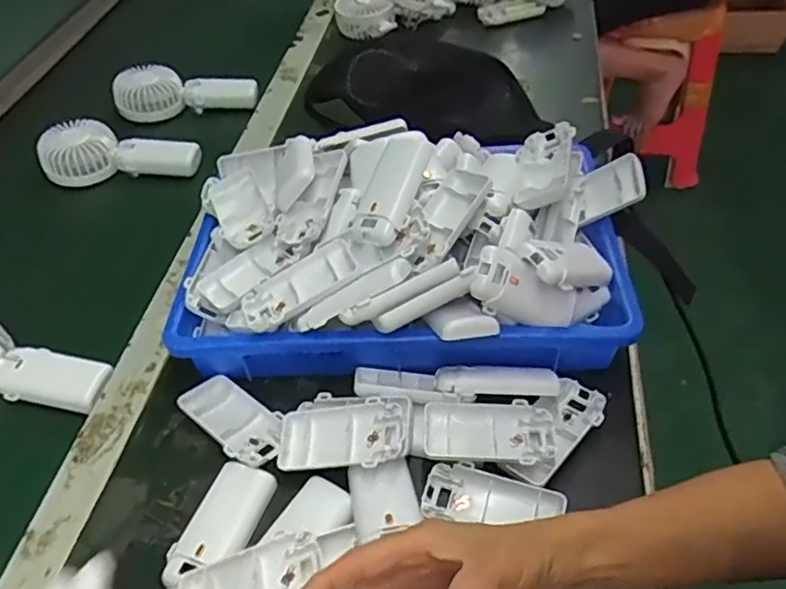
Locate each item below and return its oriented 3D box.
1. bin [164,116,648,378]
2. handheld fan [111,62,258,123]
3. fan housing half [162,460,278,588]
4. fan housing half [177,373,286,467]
[{"bbox_3d":[0.012,-0.041,0.538,0.370,0.108,0.223,-1,48,5],"label":"bin"},{"bbox_3d":[-0.276,-0.272,0.838,0.186,0.046,0.072,2,48,8],"label":"handheld fan"},{"bbox_3d":[-0.120,0.158,0.437,0.042,0.016,0.090,17,52,20],"label":"fan housing half"},{"bbox_3d":[-0.122,0.098,0.493,0.098,0.019,0.046,29,57,28],"label":"fan housing half"}]

